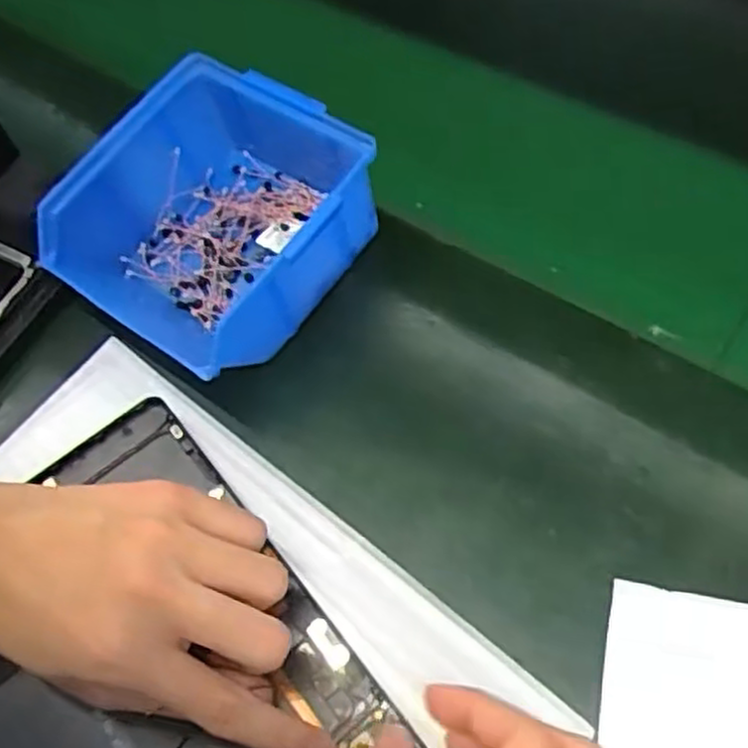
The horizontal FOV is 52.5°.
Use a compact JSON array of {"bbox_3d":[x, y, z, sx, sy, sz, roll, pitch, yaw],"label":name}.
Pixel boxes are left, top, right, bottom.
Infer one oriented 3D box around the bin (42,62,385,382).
[{"bbox_3d":[-0.076,-0.076,0.378,0.130,0.073,0.133,33,67,21],"label":"bin"}]

